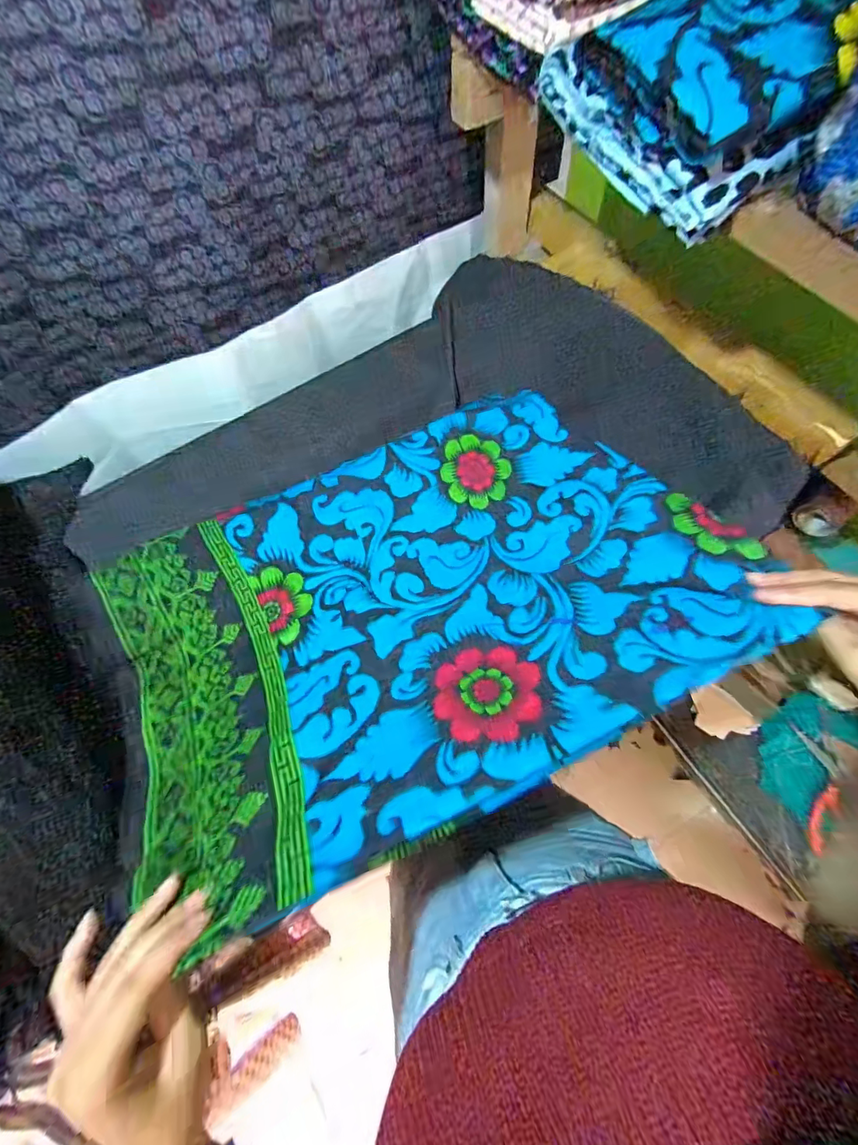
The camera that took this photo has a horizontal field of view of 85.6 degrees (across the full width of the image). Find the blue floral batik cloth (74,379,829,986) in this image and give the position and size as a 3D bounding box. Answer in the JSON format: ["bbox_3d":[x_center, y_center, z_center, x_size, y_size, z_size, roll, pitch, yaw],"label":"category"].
[{"bbox_3d":[-0.024,0.018,0.389,0.490,0.056,0.357,-27,48,-6],"label":"blue floral batik cloth"}]

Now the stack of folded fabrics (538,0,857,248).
[{"bbox_3d":[0.240,-0.403,0.371,0.224,0.081,0.198,-34,69,-11],"label":"stack of folded fabrics"}]

